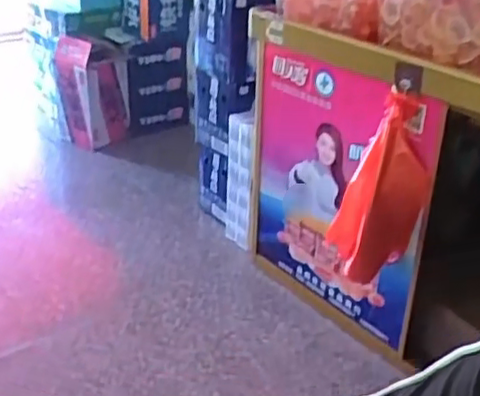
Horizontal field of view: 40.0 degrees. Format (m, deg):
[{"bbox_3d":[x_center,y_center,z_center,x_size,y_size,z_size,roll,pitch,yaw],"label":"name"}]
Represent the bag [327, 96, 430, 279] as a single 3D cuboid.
[{"bbox_3d":[0.291,-0.007,1.386,0.189,0.378,0.125,11,29,17],"label":"bag"}]

